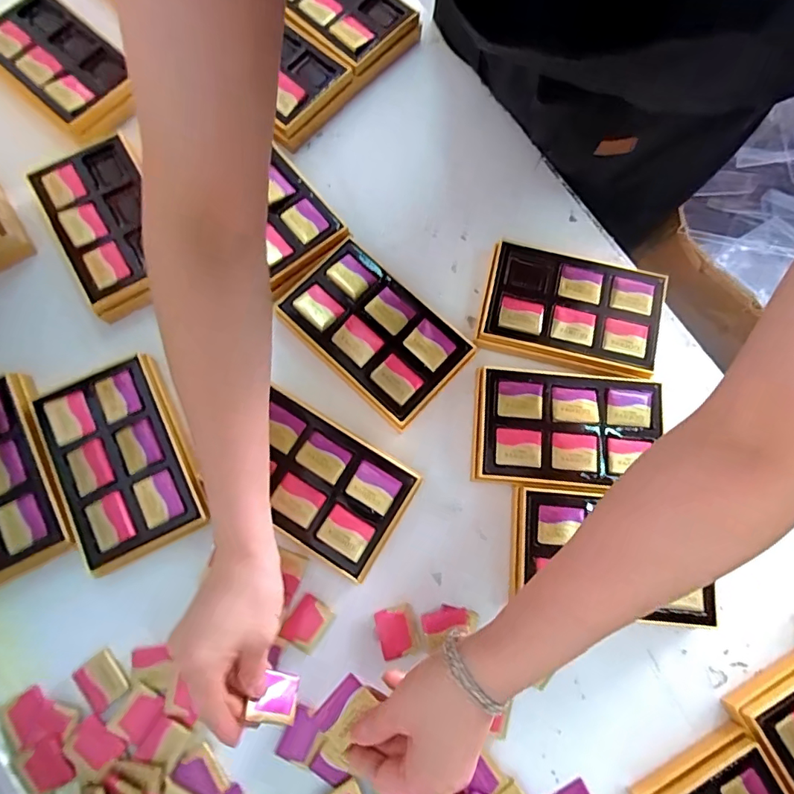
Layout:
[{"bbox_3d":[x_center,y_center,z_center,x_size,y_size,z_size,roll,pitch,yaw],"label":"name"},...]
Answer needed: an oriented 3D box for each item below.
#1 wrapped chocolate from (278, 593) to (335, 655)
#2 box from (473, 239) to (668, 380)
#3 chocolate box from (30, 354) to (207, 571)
[{"bbox_3d":[-0.076,0.192,0.404,0.031,0.004,0.039,33,79,5],"label":"wrapped chocolate"},{"bbox_3d":[0.165,-0.084,0.462,0.161,0.037,0.121,14,78,2],"label":"box"},{"bbox_3d":[-0.235,0.055,0.413,0.102,0.032,0.158,-26,80,-7],"label":"chocolate box"}]

